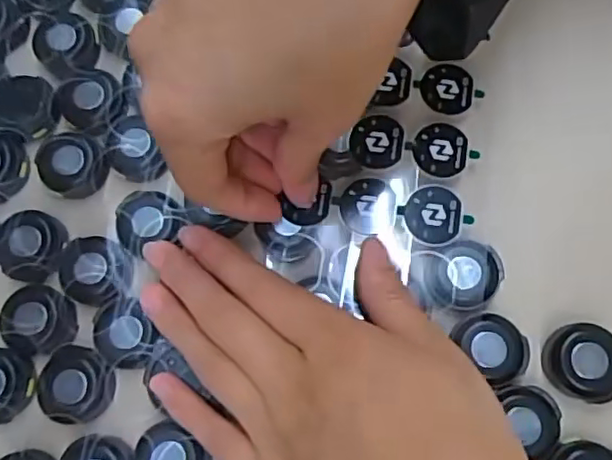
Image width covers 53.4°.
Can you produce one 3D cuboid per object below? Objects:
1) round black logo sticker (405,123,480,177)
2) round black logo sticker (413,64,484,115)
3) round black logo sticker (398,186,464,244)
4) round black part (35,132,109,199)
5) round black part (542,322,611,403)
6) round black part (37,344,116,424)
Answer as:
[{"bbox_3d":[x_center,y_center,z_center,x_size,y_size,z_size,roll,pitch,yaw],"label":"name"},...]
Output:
[{"bbox_3d":[0.058,-0.034,0.260,0.023,0.004,0.024,-1,76,3],"label":"round black logo sticker"},{"bbox_3d":[0.062,-0.062,0.266,0.022,0.004,0.023,-1,76,3],"label":"round black logo sticker"},{"bbox_3d":[0.053,-0.007,0.254,0.024,0.004,0.024,-1,76,3],"label":"round black logo sticker"},{"bbox_3d":[-0.106,-0.030,0.276,0.032,0.009,0.029,35,81,11],"label":"round black part"},{"bbox_3d":[0.110,0.052,0.241,0.027,0.012,0.029,-1,76,3],"label":"round black part"},{"bbox_3d":[-0.095,0.065,0.254,0.030,0.014,0.028,-1,76,3],"label":"round black part"}]

